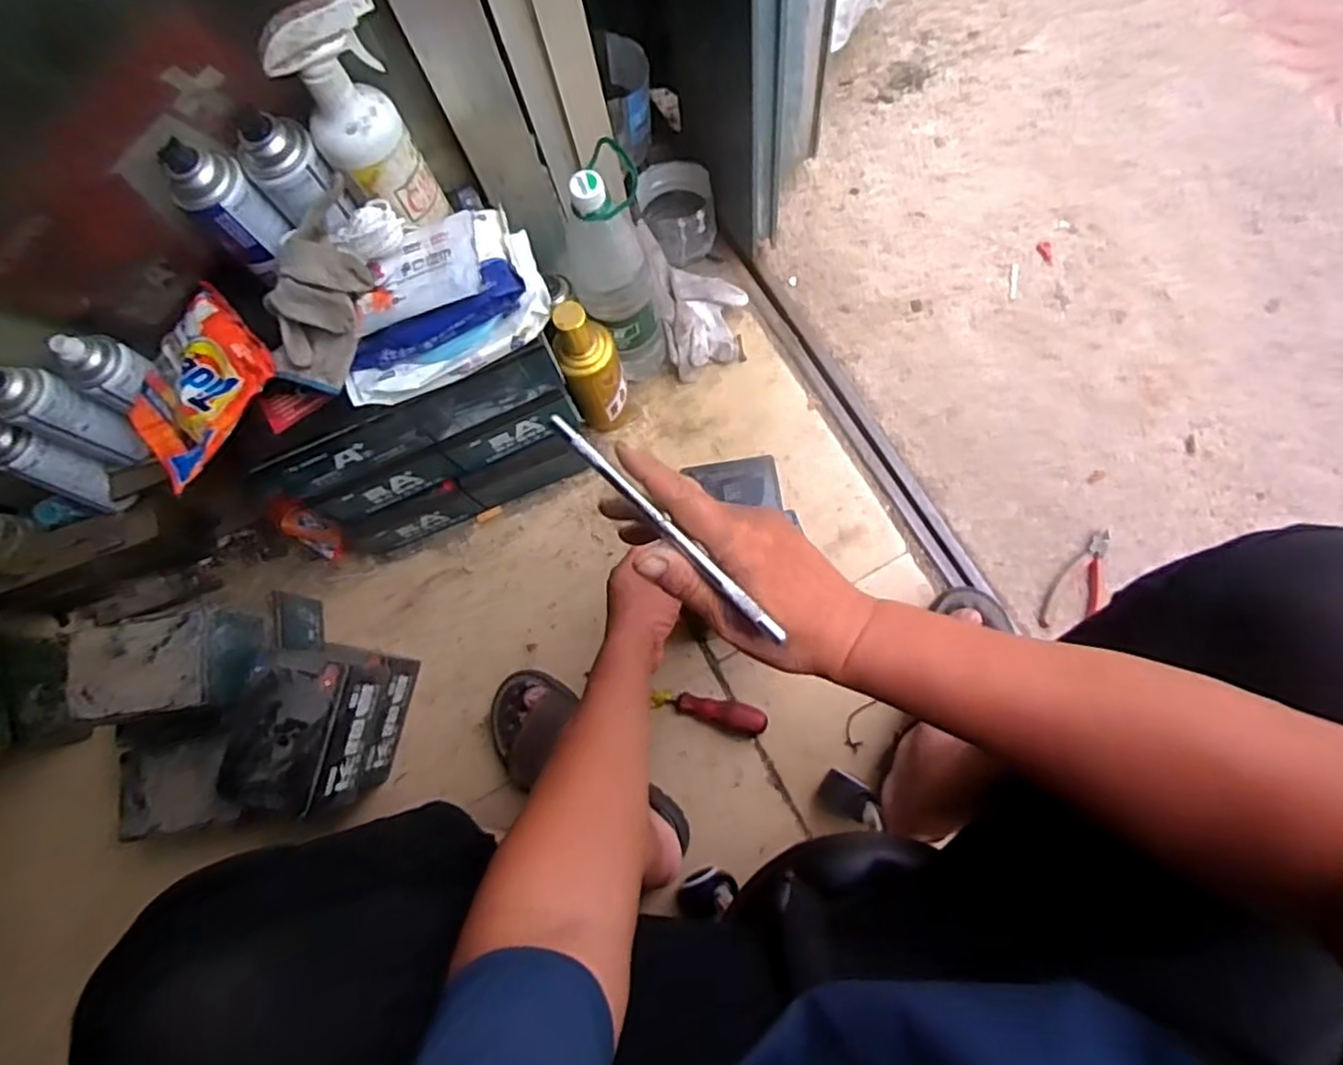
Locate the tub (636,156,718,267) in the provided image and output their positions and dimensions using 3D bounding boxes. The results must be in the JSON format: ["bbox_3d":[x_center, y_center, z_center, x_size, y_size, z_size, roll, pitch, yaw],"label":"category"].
[{"bbox_3d":[0.010,-0.435,0.935,0.098,0.083,0.113,-18,74,-6],"label":"tub"}]

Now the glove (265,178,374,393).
[{"bbox_3d":[-0.302,-0.209,0.585,0.068,0.039,0.165,15,106,4],"label":"glove"}]

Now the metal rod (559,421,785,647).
[{"bbox_3d":[-0.006,-0.005,0.374,0.007,0.008,0.171,-43,76,-11],"label":"metal rod"}]

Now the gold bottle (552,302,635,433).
[{"bbox_3d":[-0.090,-0.184,0.822,0.077,0.213,0.066,-12,74,-5],"label":"gold bottle"}]

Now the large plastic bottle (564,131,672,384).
[{"bbox_3d":[-0.058,-0.285,0.785,0.103,0.313,0.093,-12,74,-5],"label":"large plastic bottle"}]

